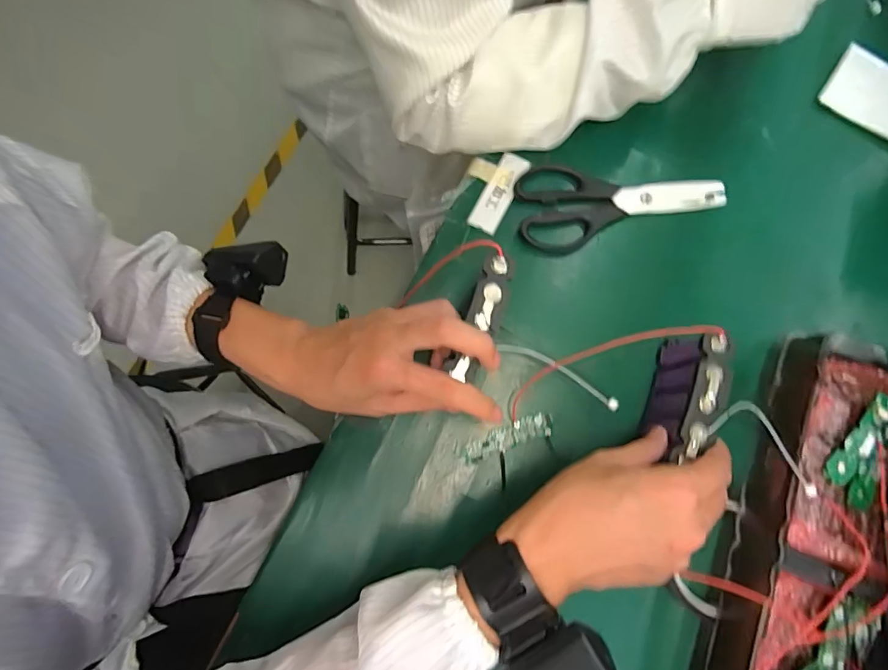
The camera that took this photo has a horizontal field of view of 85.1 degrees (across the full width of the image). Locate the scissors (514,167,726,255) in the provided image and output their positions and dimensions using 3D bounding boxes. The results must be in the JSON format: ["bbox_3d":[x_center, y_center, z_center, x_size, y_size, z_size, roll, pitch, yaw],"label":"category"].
[{"bbox_3d":[0.161,-0.127,0.442,0.190,0.008,0.080,-12,78,-3],"label":"scissors"}]

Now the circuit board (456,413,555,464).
[{"bbox_3d":[0.050,0.086,0.397,0.082,0.007,0.021,-18,79,-5],"label":"circuit board"}]

